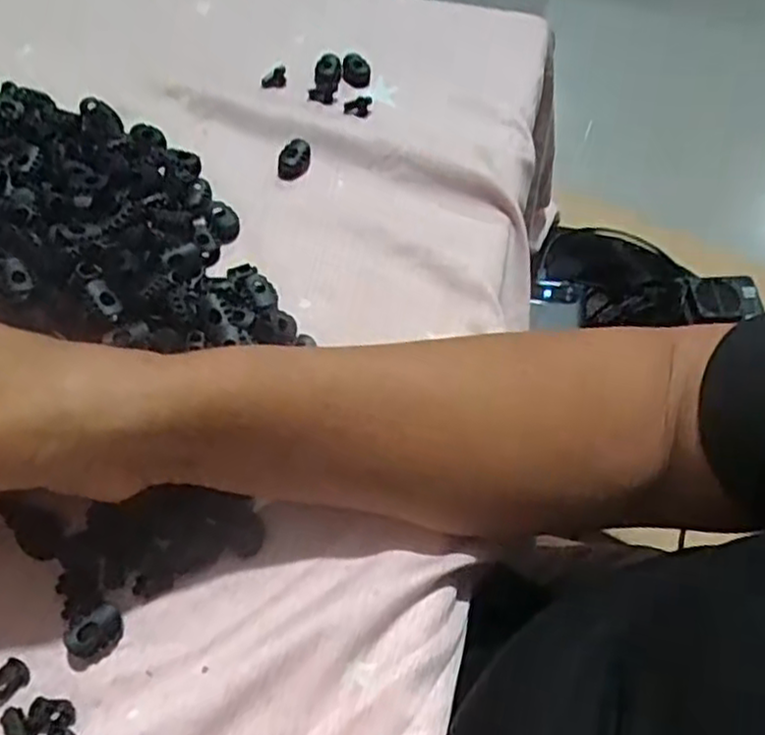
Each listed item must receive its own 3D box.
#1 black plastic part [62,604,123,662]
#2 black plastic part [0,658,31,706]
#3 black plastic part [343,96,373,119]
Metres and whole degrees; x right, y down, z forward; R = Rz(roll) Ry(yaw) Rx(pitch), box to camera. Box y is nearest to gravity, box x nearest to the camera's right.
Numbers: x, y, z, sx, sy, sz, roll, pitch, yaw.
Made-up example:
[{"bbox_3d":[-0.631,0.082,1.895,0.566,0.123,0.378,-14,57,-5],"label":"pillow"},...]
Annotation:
[{"bbox_3d":[-0.114,0.104,0.293,0.021,0.009,0.017,-31,64,-17],"label":"black plastic part"},{"bbox_3d":[-0.145,0.120,0.285,0.016,0.006,0.011,-40,67,-21],"label":"black plastic part"},{"bbox_3d":[-0.016,-0.168,0.476,0.017,0.006,0.018,8,58,2],"label":"black plastic part"}]

